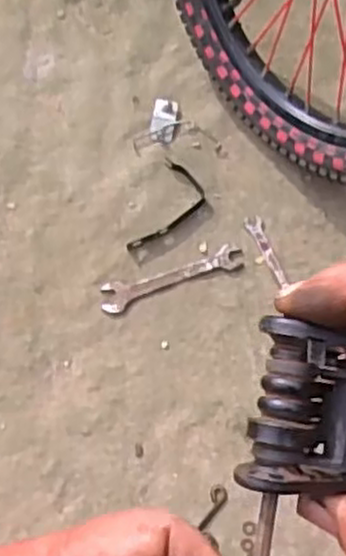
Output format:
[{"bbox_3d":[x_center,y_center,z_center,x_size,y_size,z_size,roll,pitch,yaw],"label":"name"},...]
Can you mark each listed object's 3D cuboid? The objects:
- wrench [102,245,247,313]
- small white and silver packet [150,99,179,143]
[{"bbox_3d":[0.000,-0.001,0.777,0.150,0.011,0.034,-17,68,-7],"label":"wrench"},{"bbox_3d":[-0.009,-0.176,0.848,0.026,0.005,0.054,8,67,4],"label":"small white and silver packet"}]

